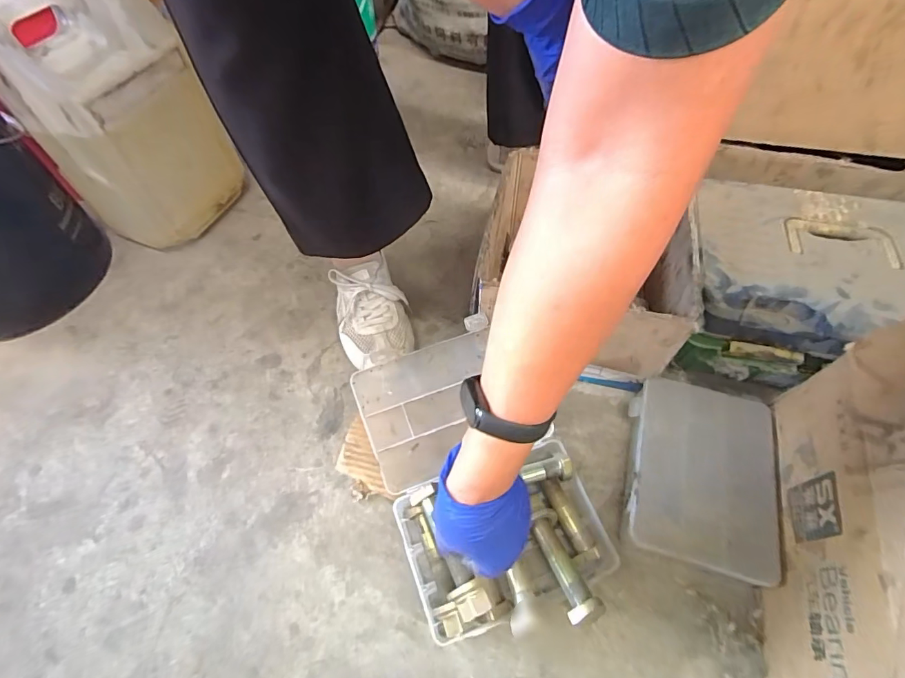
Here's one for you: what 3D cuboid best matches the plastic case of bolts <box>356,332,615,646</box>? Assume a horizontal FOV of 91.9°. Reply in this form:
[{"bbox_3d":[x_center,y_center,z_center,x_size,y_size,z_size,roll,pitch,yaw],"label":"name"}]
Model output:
[{"bbox_3d":[0.030,0.153,0.488,0.213,0.111,0.301,-21,60,-11],"label":"plastic case of bolts"}]

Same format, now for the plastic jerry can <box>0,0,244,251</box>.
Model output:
[{"bbox_3d":[-0.478,-0.318,0.665,0.121,0.358,0.210,13,59,10],"label":"plastic jerry can"}]

